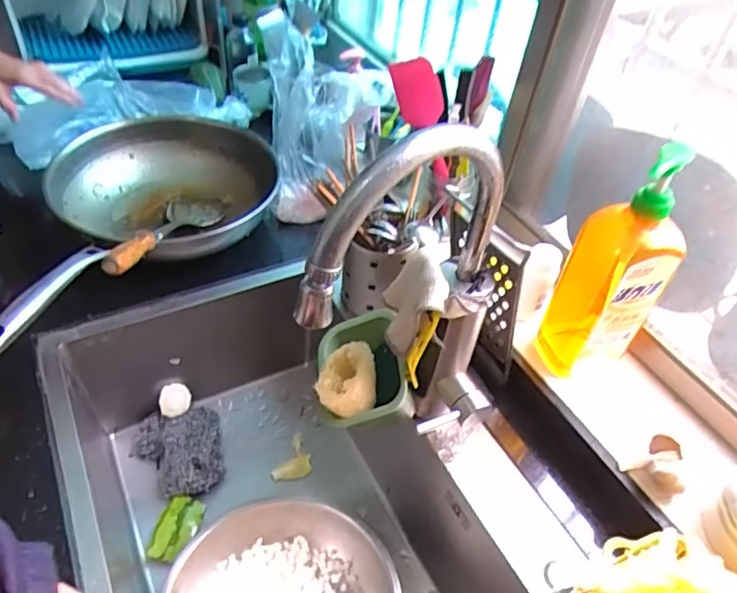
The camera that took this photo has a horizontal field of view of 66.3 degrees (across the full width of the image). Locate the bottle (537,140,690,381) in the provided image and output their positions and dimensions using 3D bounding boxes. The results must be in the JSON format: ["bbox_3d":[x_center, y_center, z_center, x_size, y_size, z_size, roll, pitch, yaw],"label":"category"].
[{"bbox_3d":[0.265,-0.027,0.598,0.075,0.285,0.075,-4,46,-10],"label":"bottle"}]

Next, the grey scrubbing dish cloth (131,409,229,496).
[{"bbox_3d":[-0.270,0.226,0.816,0.120,0.040,0.128,-15,49,-20],"label":"grey scrubbing dish cloth"}]

